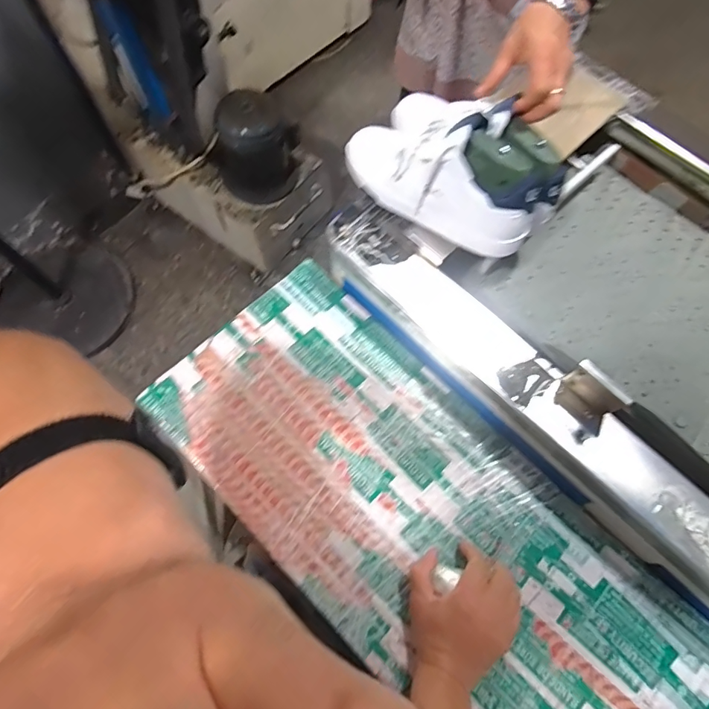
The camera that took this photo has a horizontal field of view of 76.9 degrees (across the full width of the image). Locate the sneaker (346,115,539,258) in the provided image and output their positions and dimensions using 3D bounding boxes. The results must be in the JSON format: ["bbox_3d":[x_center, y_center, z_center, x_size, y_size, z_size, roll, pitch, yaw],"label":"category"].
[{"bbox_3d":[0.104,-0.231,0.564,0.263,0.121,0.083,31,71,10],"label":"sneaker"}]

